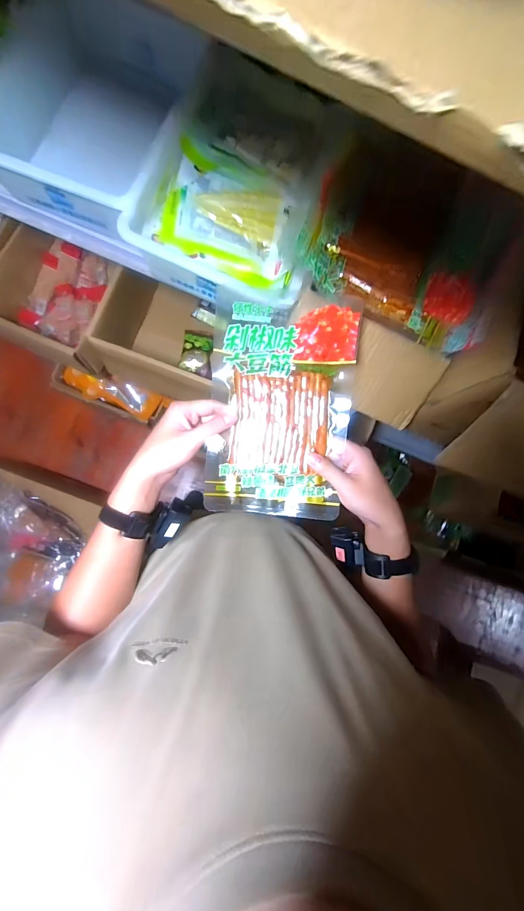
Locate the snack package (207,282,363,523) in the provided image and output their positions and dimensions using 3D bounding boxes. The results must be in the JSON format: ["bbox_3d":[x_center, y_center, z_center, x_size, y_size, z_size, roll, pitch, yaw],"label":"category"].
[{"bbox_3d":[0.024,-0.059,0.421,0.173,0.025,0.274,5,95,-1],"label":"snack package"}]

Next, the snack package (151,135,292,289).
[{"bbox_3d":[-0.049,-0.391,0.567,0.211,0.042,0.172,17,82,-6],"label":"snack package"}]

